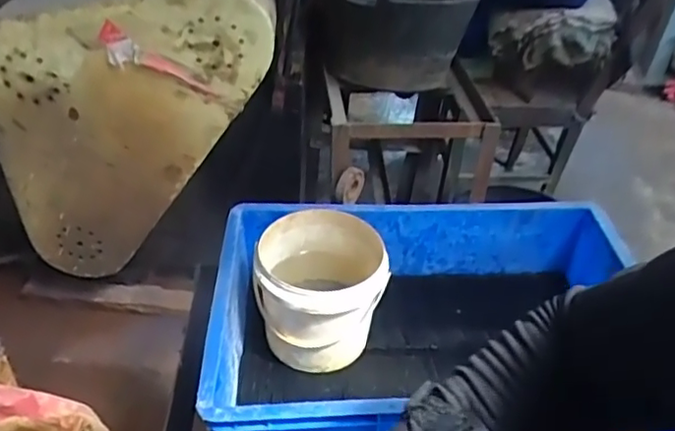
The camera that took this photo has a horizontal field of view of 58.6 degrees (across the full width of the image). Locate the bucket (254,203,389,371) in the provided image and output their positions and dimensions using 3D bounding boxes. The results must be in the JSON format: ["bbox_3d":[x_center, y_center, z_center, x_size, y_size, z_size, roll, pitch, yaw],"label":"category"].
[{"bbox_3d":[-0.025,0.096,0.772,0.150,0.144,0.156,4,38,-3],"label":"bucket"}]

